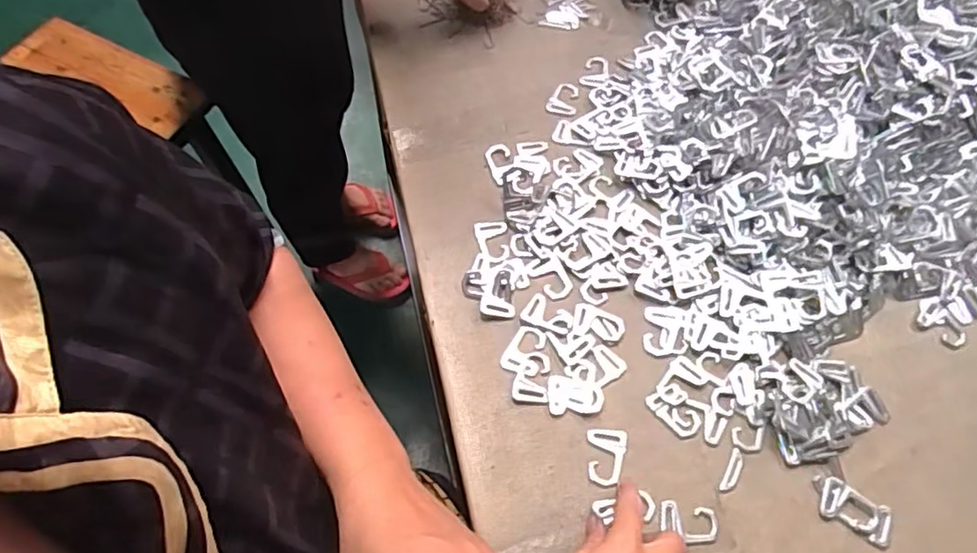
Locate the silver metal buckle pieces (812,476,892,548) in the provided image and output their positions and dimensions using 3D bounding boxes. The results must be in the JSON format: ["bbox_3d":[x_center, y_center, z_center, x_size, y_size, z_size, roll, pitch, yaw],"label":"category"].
[{"bbox_3d":[0.268,0.171,0.457,0.059,0.004,0.030,28,63,11],"label":"silver metal buckle pieces"}]

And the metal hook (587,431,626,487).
[{"bbox_3d":[0.090,0.135,0.464,0.030,0.004,0.041,4,61,-2],"label":"metal hook"}]

